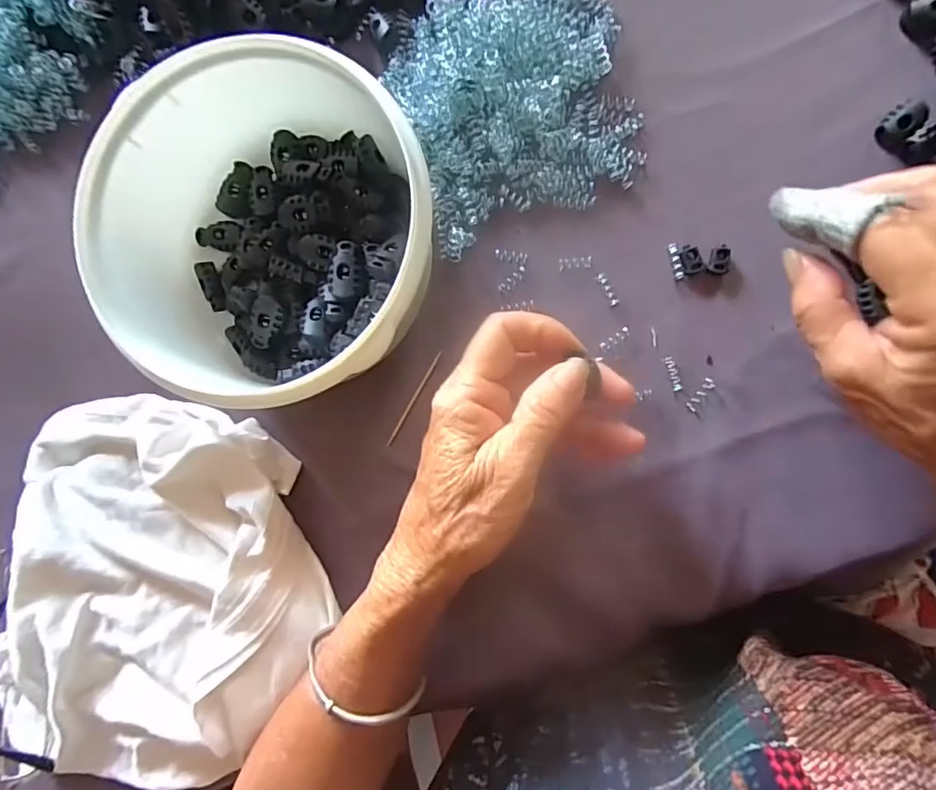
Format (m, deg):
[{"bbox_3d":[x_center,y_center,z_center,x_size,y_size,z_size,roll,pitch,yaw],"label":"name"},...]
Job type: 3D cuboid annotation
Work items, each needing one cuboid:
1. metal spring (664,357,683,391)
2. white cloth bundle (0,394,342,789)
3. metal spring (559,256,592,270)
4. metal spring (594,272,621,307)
[{"bbox_3d":[0.109,-0.011,0.279,0.005,0.004,0.019,-16,87,6],"label":"metal spring"},{"bbox_3d":[-0.166,0.110,0.287,0.169,0.035,0.204,5,90,6],"label":"white cloth bundle"},{"bbox_3d":[0.059,-0.072,0.286,0.017,0.004,0.006,-4,89,6],"label":"metal spring"},{"bbox_3d":[0.076,-0.057,0.284,0.005,0.004,0.020,-30,86,5],"label":"metal spring"}]

